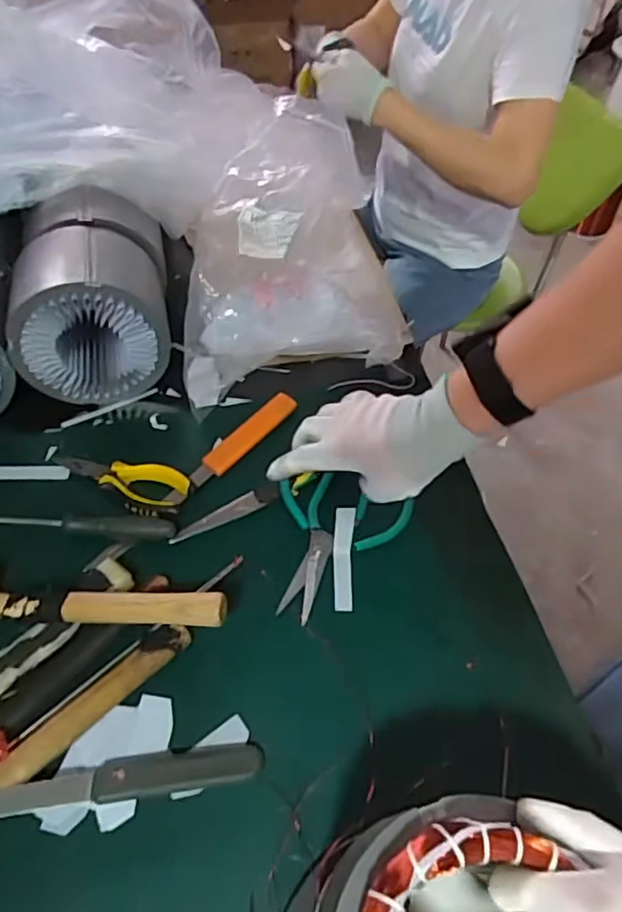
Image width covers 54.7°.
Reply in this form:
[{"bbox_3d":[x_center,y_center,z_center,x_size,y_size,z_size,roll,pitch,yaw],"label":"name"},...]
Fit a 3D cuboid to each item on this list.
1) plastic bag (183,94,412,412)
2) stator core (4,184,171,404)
[{"bbox_3d":[-0.026,-0.235,0.674,0.257,0.195,0.271,-6,56,-6],"label":"plastic bag"},{"bbox_3d":[-0.244,-0.185,0.666,0.153,0.134,0.203,-11,57,-9],"label":"stator core"}]

